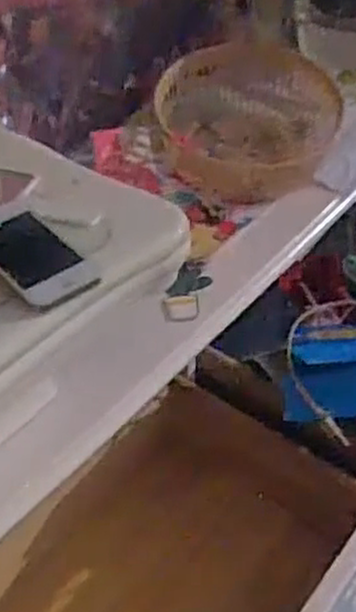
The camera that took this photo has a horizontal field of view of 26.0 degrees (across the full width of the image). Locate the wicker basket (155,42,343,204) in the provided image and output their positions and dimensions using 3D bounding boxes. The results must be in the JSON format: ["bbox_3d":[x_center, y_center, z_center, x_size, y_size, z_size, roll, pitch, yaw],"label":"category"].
[{"bbox_3d":[0.083,-0.216,0.893,0.198,0.104,0.201,2,40,10],"label":"wicker basket"}]

